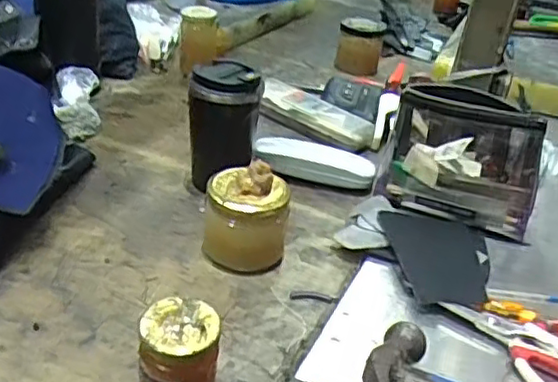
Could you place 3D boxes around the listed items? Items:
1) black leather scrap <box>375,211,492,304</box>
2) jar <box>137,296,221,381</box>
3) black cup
[{"bbox_3d":[0.162,0.066,0.674,0.115,0.012,0.161,15,28,5],"label":"black leather scrap"},{"bbox_3d":[-0.074,0.130,0.483,0.059,0.081,0.054,8,30,0],"label":"jar"},{"bbox_3d":[-0.066,-0.072,0.750,0.080,0.147,0.067,4,31,-7],"label":"black cup"}]

